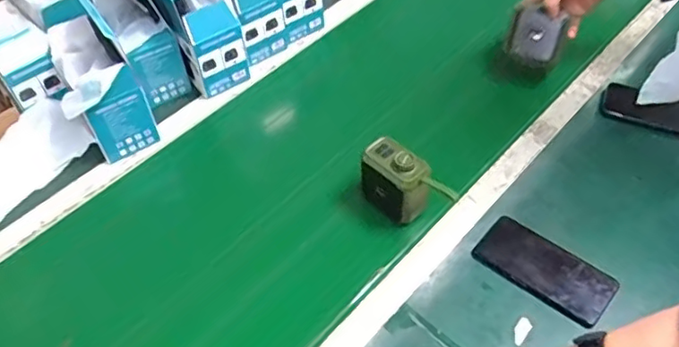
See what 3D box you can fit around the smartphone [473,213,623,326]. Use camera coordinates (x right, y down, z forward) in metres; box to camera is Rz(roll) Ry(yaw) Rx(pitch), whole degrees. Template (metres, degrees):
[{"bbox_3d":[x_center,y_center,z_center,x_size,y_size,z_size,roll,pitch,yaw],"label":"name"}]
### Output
[{"bbox_3d":[0.252,0.115,0.724,0.161,0.013,0.078,33,59,27],"label":"smartphone"}]

